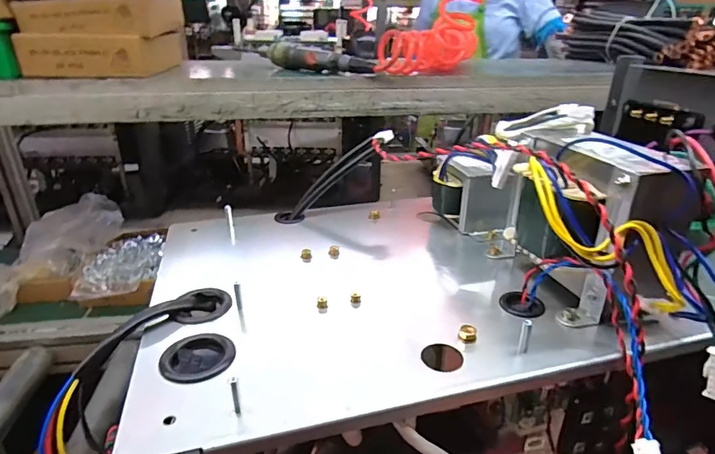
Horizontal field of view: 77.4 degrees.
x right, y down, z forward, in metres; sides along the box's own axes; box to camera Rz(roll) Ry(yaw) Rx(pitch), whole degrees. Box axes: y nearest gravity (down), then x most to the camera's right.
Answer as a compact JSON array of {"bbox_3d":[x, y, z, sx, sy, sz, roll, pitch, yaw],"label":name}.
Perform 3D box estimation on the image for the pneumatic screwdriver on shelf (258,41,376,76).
[{"bbox_3d":[-0.061,-0.272,0.721,0.221,0.037,0.039,17,30,31],"label":"pneumatic screwdriver on shelf"}]

